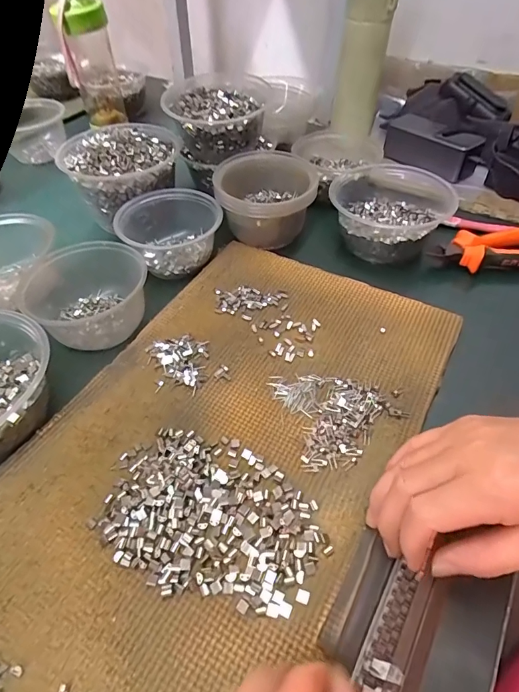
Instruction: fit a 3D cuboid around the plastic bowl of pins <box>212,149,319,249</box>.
[{"bbox_3d":[0.005,-0.168,0.485,0.106,0.069,0.102,0,50,0],"label":"plastic bowl of pins"}]

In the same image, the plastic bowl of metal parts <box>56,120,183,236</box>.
[{"bbox_3d":[-0.170,-0.223,0.518,0.137,0.067,0.129,0,50,0],"label":"plastic bowl of metal parts"}]

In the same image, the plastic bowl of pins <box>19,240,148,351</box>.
[{"bbox_3d":[-0.172,-0.059,0.409,0.109,0.047,0.105,0,50,0],"label":"plastic bowl of pins"}]

